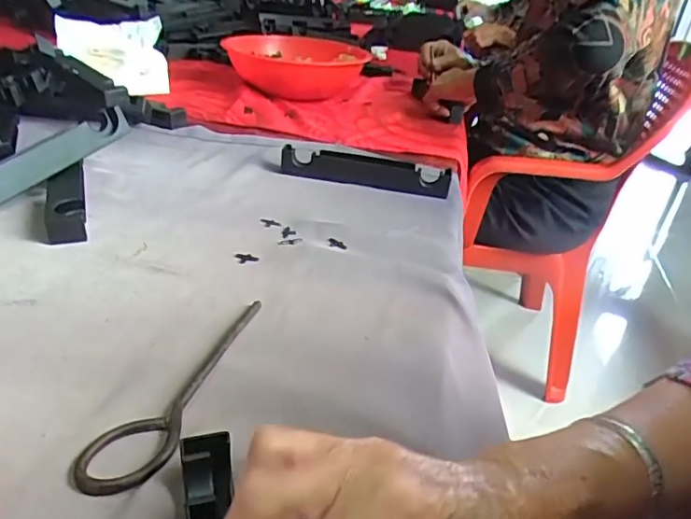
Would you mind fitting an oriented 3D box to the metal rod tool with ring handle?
[{"bbox_3d":[-0.091,0.076,0.345,0.042,0.009,0.176,17,32,17],"label":"metal rod tool with ring handle"}]

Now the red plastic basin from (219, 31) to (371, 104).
[{"bbox_3d":[-0.076,-0.326,0.945,0.205,0.071,0.243,11,31,8],"label":"red plastic basin"}]

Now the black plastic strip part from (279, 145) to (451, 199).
[{"bbox_3d":[0.023,-0.101,0.638,0.192,0.031,0.024,8,31,2],"label":"black plastic strip part"}]

